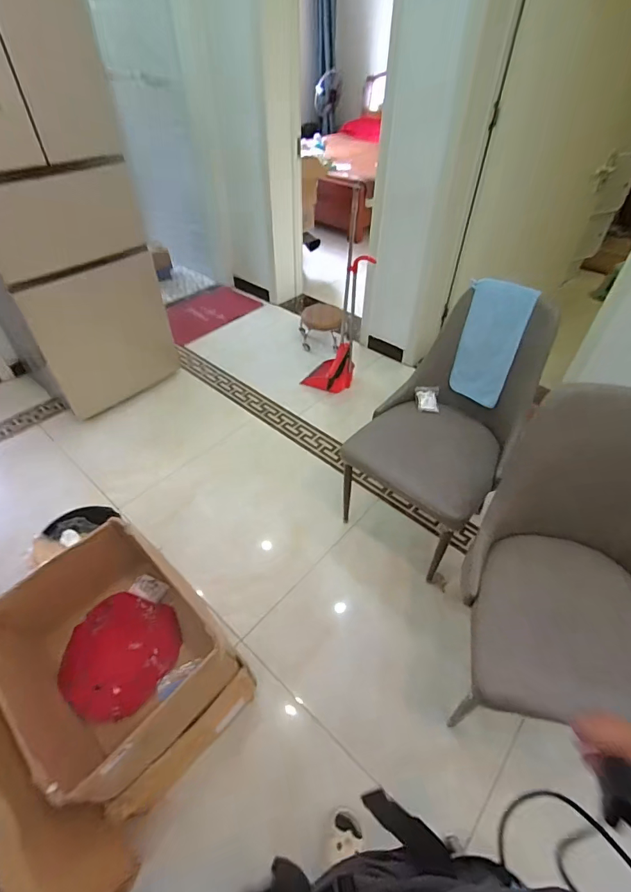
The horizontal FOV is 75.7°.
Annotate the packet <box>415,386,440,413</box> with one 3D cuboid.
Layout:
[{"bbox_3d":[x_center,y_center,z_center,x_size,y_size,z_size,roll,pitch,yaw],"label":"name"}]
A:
[{"bbox_3d":[0.415,-0.174,1.505,0.083,0.015,0.098,-1,82,13],"label":"packet"}]

